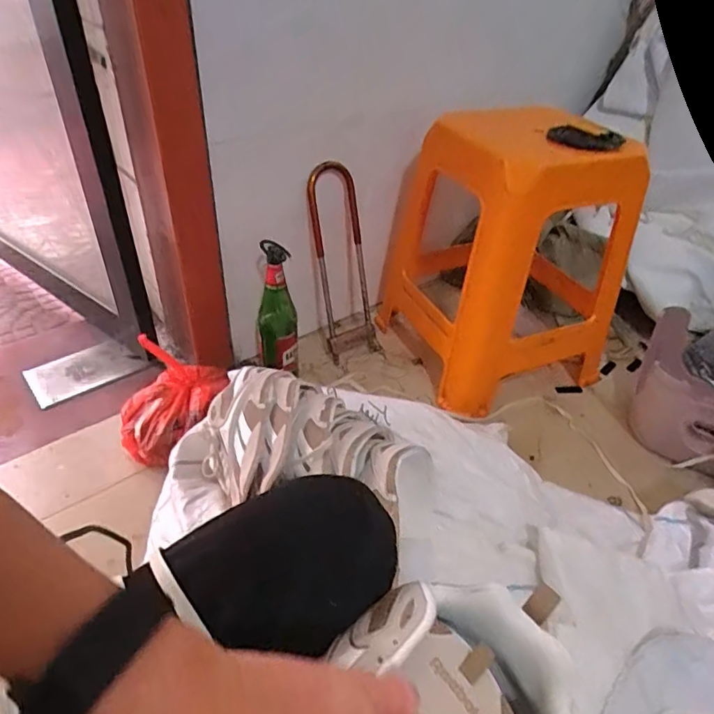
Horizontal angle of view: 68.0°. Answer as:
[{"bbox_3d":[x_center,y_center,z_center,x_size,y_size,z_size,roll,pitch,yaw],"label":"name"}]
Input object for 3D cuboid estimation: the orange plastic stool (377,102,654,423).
[{"bbox_3d":[0.266,-0.221,1.059,0.344,0.453,0.437,-16,44,-23],"label":"orange plastic stool"}]

